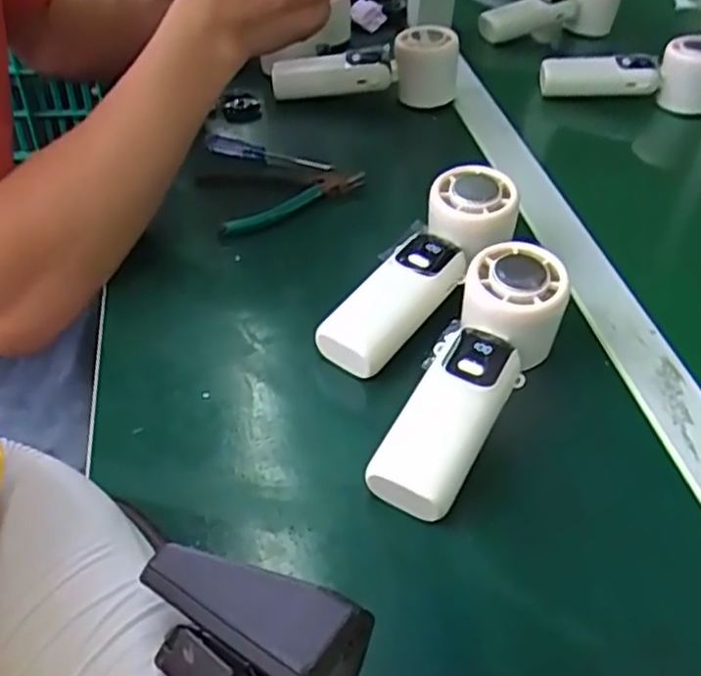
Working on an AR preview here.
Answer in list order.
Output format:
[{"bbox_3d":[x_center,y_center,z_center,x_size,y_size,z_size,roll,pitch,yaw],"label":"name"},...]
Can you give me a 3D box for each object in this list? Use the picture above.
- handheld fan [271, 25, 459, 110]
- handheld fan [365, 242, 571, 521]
[{"bbox_3d":[0.010,-0.247,0.647,0.164,0.066,0.061,-10,46,-13],"label":"handheld fan"},{"bbox_3d":[0.065,0.020,0.380,0.053,0.048,0.165,24,61,20],"label":"handheld fan"}]

